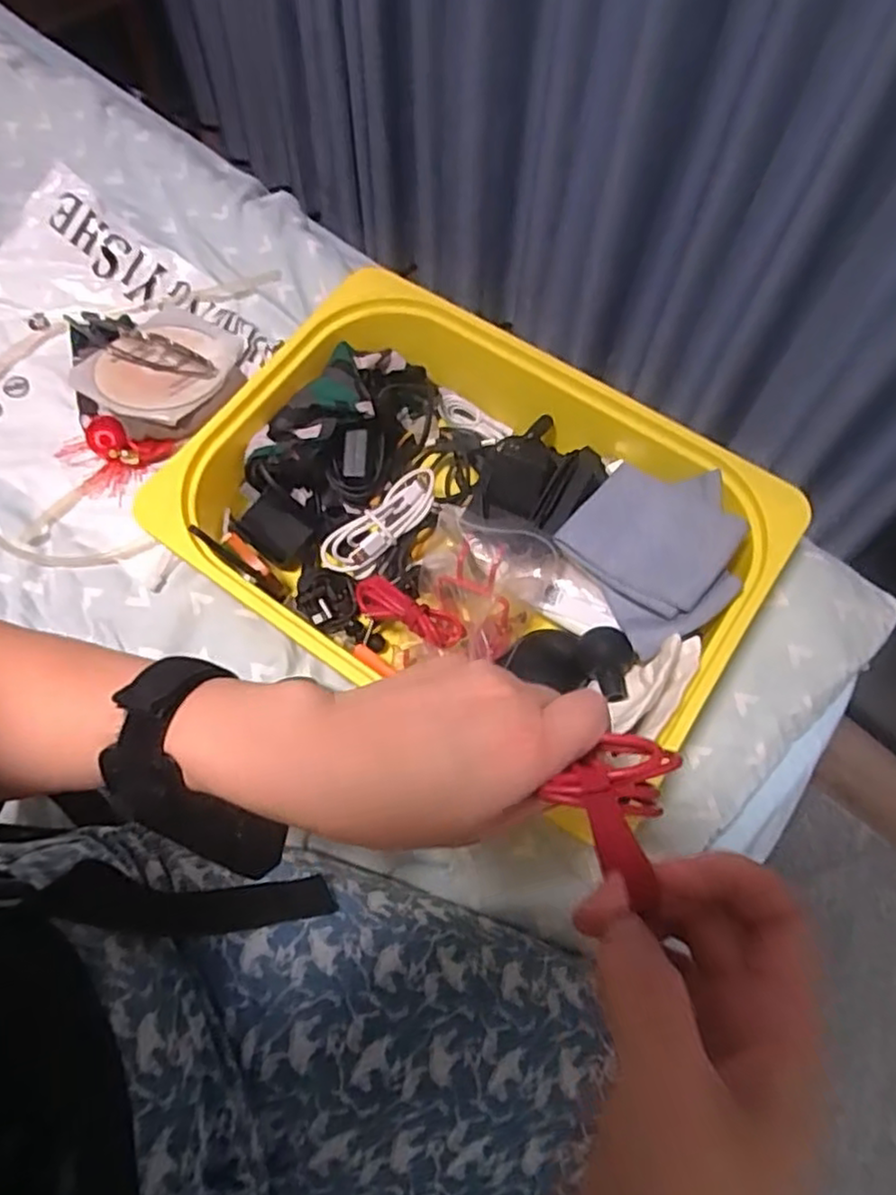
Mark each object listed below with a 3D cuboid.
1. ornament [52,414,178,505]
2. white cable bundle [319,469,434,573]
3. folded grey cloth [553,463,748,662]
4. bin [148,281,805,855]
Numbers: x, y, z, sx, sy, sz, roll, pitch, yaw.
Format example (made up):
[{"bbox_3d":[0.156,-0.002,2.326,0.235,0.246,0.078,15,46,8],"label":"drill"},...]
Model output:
[{"bbox_3d":[-0.291,-0.120,0.597,0.090,0.025,0.063,19,66,8],"label":"ornament"},{"bbox_3d":[-0.054,-0.059,0.557,0.107,0.025,0.038,-41,71,-3],"label":"white cable bundle"},{"bbox_3d":[0.154,-0.039,0.502,0.121,0.044,0.126,-31,69,-15],"label":"folded grey cloth"},{"bbox_3d":[0.017,-0.052,0.533,0.395,0.098,0.292,33,68,13],"label":"bin"}]

